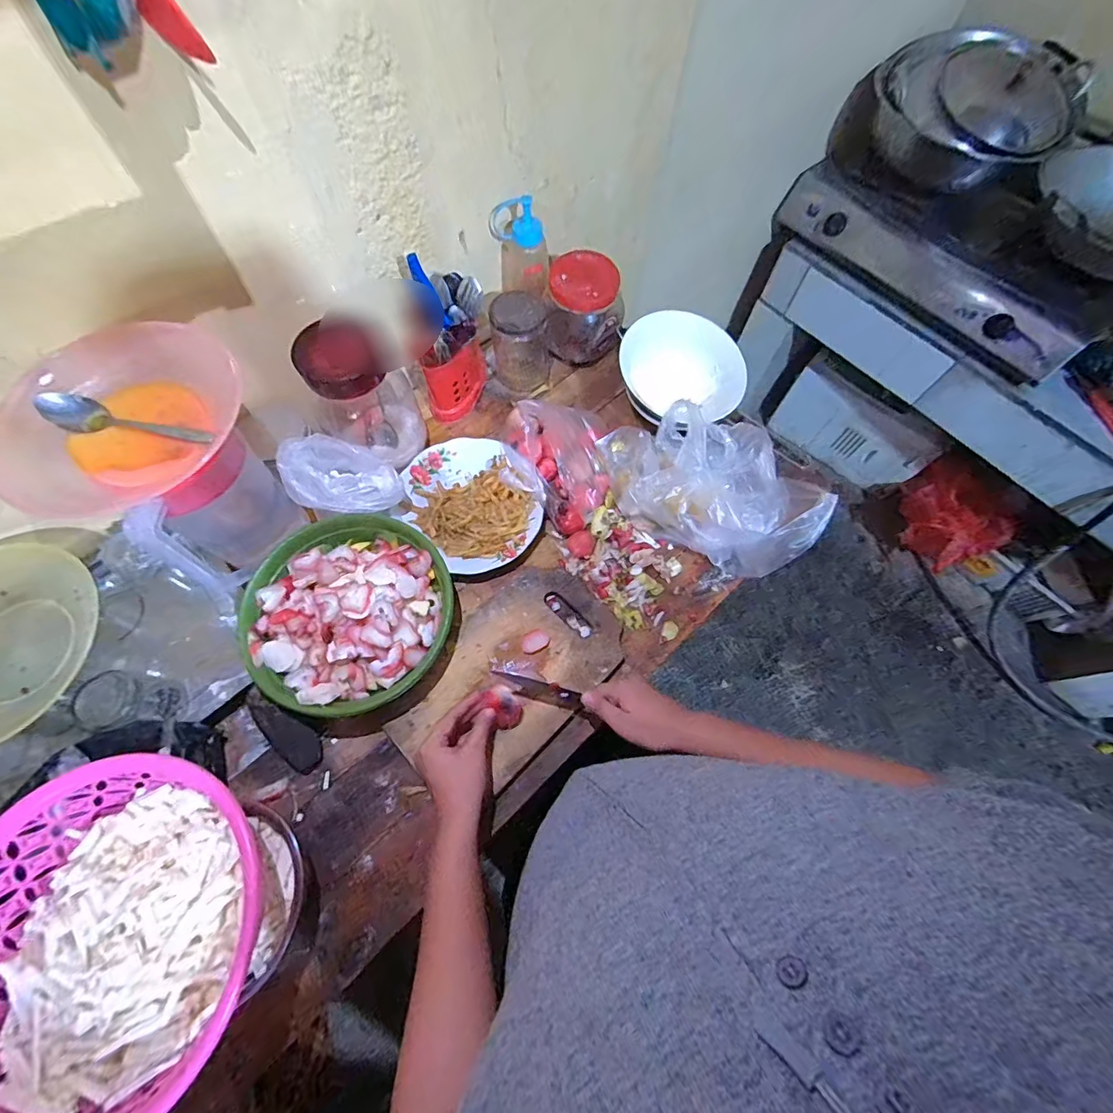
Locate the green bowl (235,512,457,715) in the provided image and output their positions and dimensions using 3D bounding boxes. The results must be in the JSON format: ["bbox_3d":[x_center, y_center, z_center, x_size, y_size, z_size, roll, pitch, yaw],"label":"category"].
[{"bbox_3d":[-0.249,0.063,0.590,0.232,0.084,0.231,1,67,-2],"label":"green bowl"}]

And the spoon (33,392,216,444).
[{"bbox_3d":[-0.413,-0.131,0.463,0.147,0.035,0.029,11,67,3],"label":"spoon"}]

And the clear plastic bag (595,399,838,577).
[{"bbox_3d":[0.195,-0.098,0.632,0.287,0.145,0.140,22,68,7],"label":"clear plastic bag"}]

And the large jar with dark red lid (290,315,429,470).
[{"bbox_3d":[-0.260,-0.226,0.647,0.119,0.194,0.127,1,67,-2],"label":"large jar with dark red lid"}]

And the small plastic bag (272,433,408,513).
[{"bbox_3d":[-0.274,-0.103,0.618,0.146,0.057,0.089,10,67,2],"label":"small plastic bag"}]

